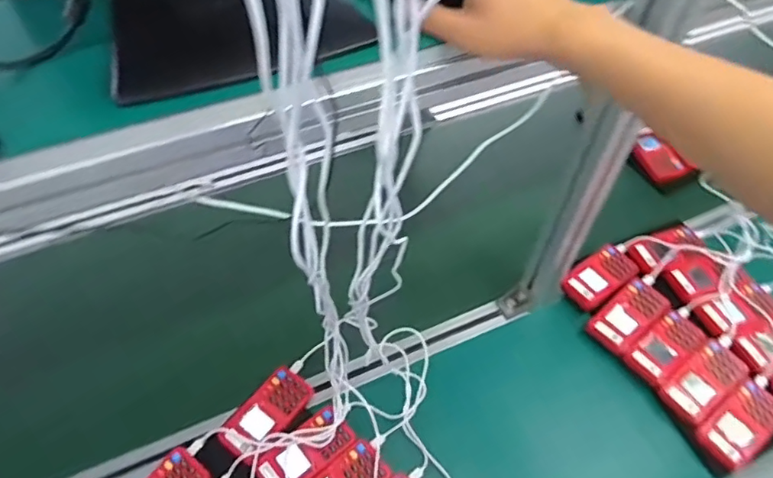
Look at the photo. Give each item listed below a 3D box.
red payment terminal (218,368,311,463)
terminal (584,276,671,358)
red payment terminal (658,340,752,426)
[{"bbox_3d":[-0.157,0.227,0.711,0.063,0.019,0.121,32,57,20],"label":"red payment terminal"},{"bbox_3d":[0.362,0.116,0.811,0.122,0.029,0.065,-33,61,-25],"label":"terminal"},{"bbox_3d":[0.437,0.193,0.741,0.121,0.031,0.061,-28,59,-22],"label":"red payment terminal"}]

